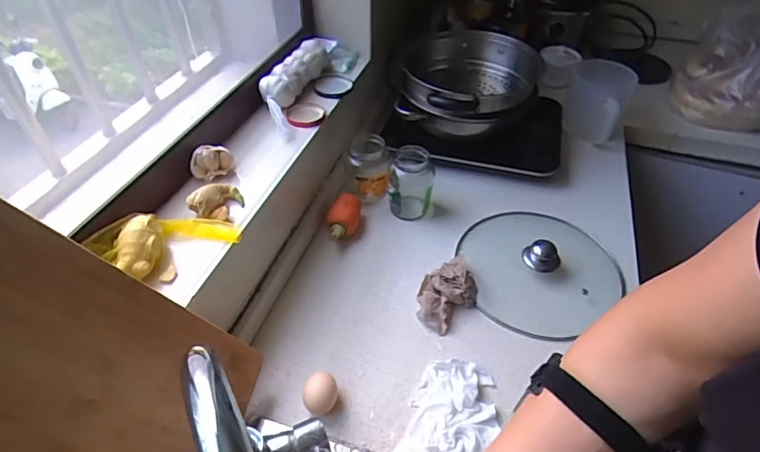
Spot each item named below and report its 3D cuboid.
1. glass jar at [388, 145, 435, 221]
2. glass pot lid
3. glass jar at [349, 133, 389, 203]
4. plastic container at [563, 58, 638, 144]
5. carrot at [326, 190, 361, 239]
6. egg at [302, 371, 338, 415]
[{"bbox_3d":[0.057,-0.077,0.833,0.079,0.111,0.076,8,45,8],"label":"glass jar"},{"bbox_3d":[0.250,0.051,0.747,0.251,0.051,0.233,0,45,0],"label":"glass pot lid"},{"bbox_3d":[-0.019,-0.099,0.851,0.071,0.116,0.081,0,45,-1],"label":"glass jar"},{"bbox_3d":[0.461,-0.269,0.989,0.123,0.118,0.136,26,50,23],"label":"plastic container"},{"bbox_3d":[-0.062,-0.012,0.803,0.058,0.051,0.095,2,45,1],"label":"carrot"},{"bbox_3d":[-0.075,0.211,0.589,0.040,0.036,0.054,3,45,2],"label":"egg"}]

